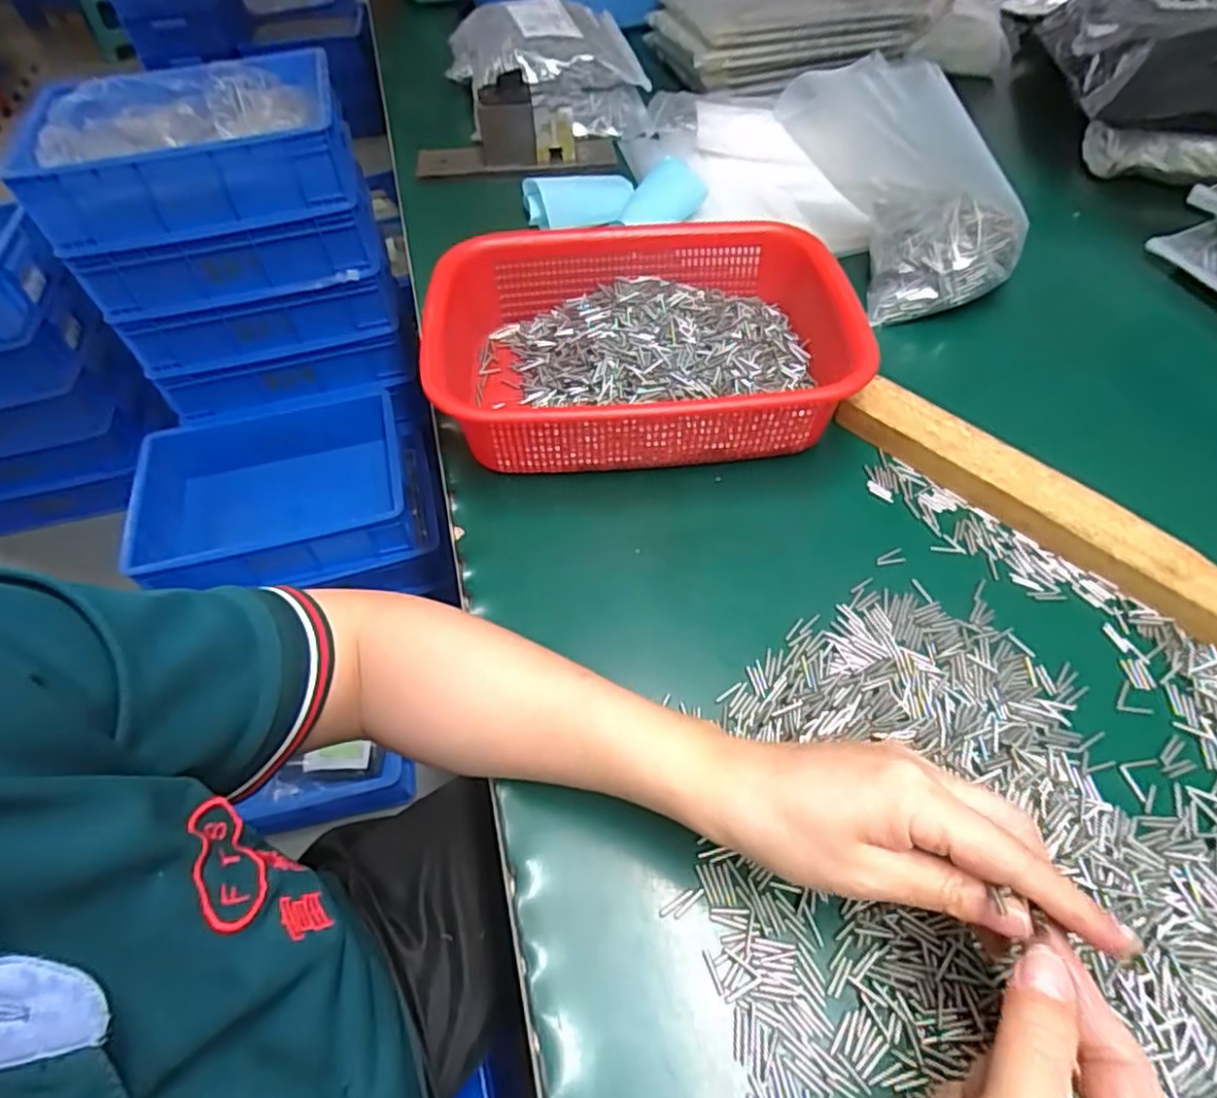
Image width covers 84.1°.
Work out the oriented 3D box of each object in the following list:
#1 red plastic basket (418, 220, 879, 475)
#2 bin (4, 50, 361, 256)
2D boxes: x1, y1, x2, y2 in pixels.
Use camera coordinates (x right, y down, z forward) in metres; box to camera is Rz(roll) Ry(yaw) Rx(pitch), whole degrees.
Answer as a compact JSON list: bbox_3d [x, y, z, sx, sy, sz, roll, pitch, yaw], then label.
[{"bbox_3d":[0.024,-0.147,0.486,0.285,0.077,0.204,-6,53,0],"label":"red plastic basket"},{"bbox_3d":[-0.586,-0.578,0.967,0.402,0.113,0.283,-16,54,-7],"label":"bin"}]

